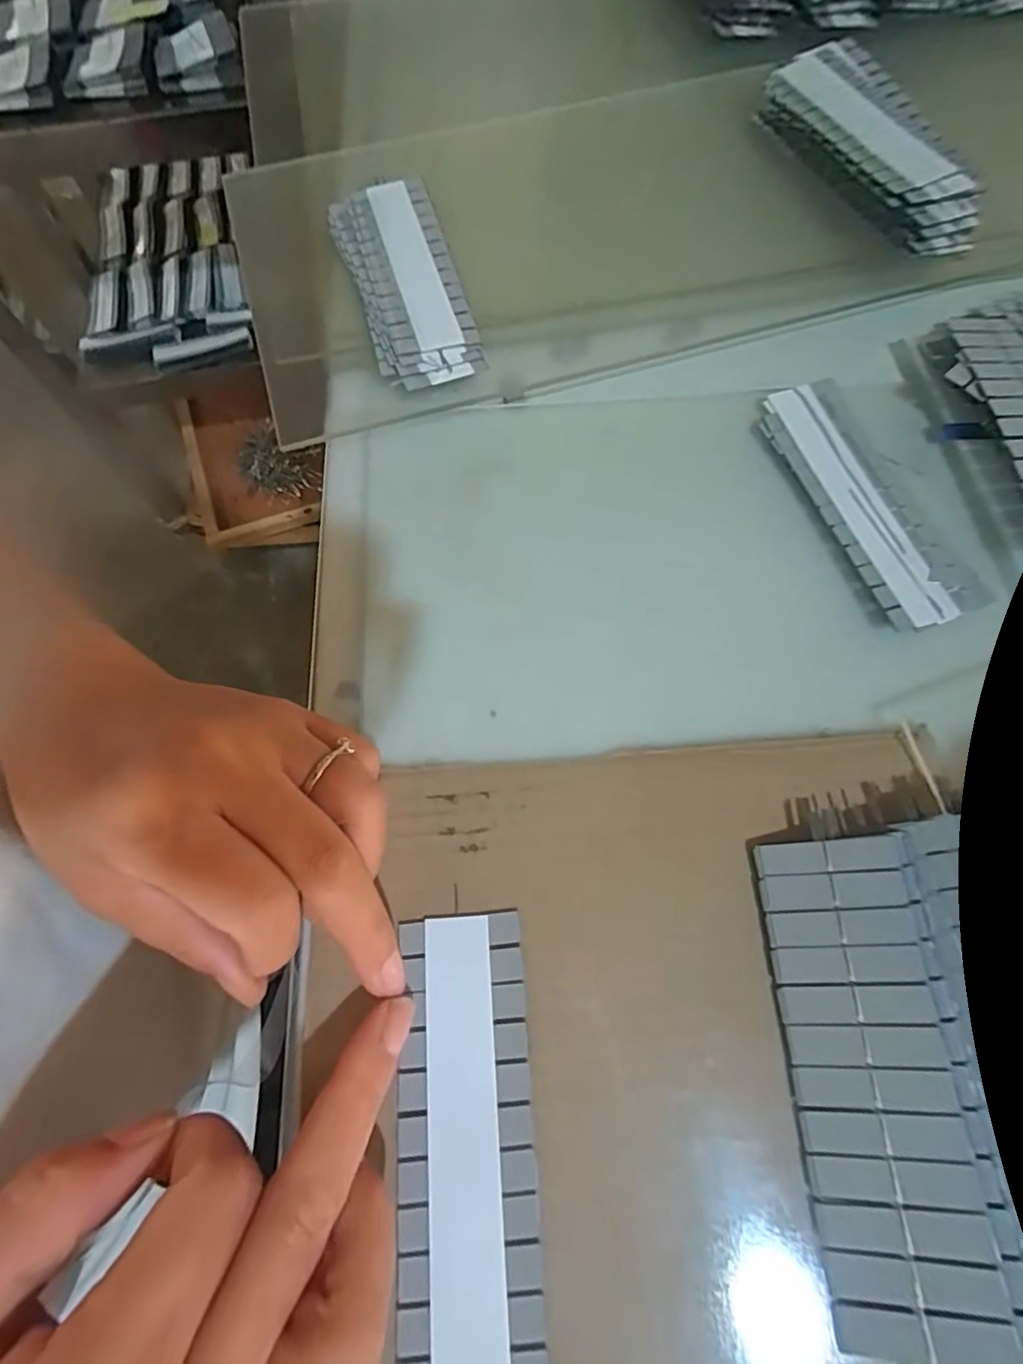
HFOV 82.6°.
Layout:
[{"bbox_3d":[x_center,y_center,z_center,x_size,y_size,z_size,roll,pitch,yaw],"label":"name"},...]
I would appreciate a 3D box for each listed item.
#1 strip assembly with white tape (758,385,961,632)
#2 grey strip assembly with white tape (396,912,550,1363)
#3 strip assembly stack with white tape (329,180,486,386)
[{"bbox_3d":[0.148,-0.079,0.252,0.032,0.006,0.126,-19,69,-6],"label":"strip assembly with white tape"},{"bbox_3d":[-0.013,0.136,0.169,0.039,0.004,0.126,-3,68,-2],"label":"grey strip assembly with white tape"},{"bbox_3d":[-0.053,-0.197,0.288,0.051,0.017,0.136,-16,69,-5],"label":"strip assembly stack with white tape"}]

